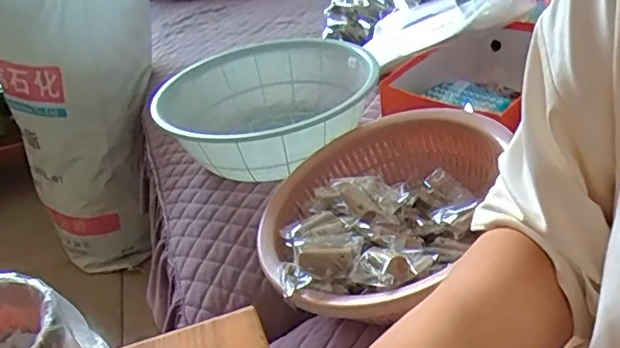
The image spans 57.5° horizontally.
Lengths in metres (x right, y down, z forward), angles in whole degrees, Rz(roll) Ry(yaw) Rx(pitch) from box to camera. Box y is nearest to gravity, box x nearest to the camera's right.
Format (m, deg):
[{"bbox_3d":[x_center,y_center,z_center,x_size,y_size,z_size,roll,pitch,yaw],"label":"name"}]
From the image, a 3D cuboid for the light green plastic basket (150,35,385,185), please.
[{"bbox_3d":[-0.066,-0.100,0.874,0.310,0.114,0.336,-11,31,-5],"label":"light green plastic basket"}]

